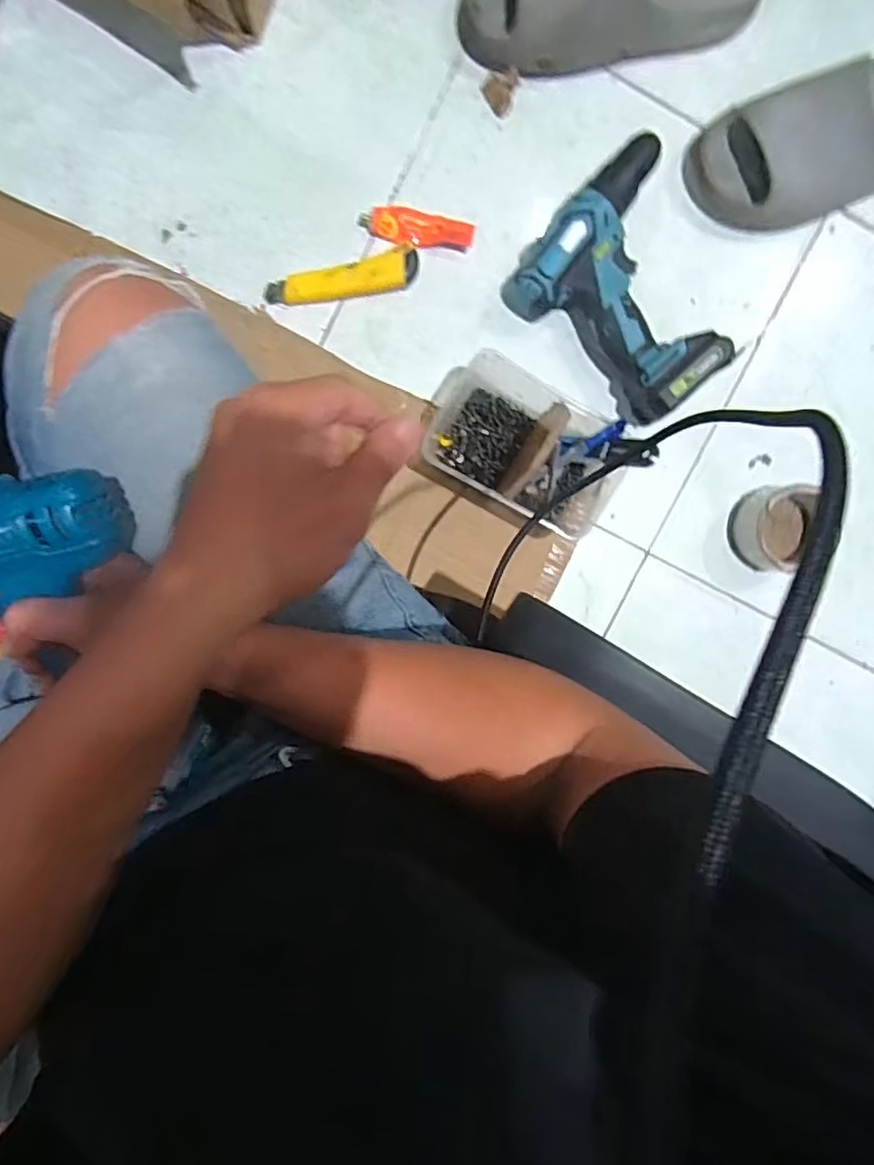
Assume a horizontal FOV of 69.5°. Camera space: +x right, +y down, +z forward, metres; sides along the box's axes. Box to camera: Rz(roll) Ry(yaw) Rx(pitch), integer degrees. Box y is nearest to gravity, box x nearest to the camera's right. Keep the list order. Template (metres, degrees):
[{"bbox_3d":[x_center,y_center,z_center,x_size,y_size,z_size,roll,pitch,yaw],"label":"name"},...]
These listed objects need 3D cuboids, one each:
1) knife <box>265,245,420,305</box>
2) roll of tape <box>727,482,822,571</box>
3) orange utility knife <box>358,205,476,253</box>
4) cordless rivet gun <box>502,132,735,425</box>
[{"bbox_3d":[-0.093,-0.297,0.622,0.151,0.024,0.037,-14,95,-2],"label":"knife"},{"bbox_3d":[0.361,-0.057,0.659,0.085,0.046,0.087,-1,95,-3],"label":"roll of tape"},{"bbox_3d":[-0.019,-0.352,0.625,0.111,0.012,0.037,7,94,-4],"label":"orange utility knife"},{"bbox_3d":[0.195,-0.287,0.612,0.191,0.075,0.218,-40,96,1],"label":"cordless rivet gun"}]

